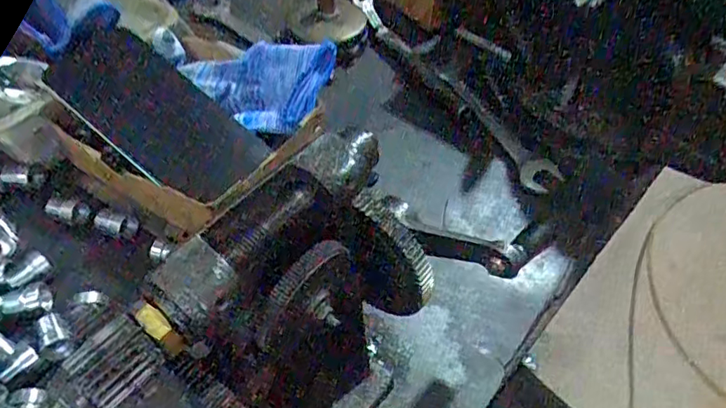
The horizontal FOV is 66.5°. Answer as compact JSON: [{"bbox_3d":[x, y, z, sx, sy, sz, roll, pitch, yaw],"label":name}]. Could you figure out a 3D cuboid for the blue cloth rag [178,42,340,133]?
[{"bbox_3d":[-0.086,-0.091,0.416,0.122,0.044,0.064,10,53,2],"label":"blue cloth rag"}]

